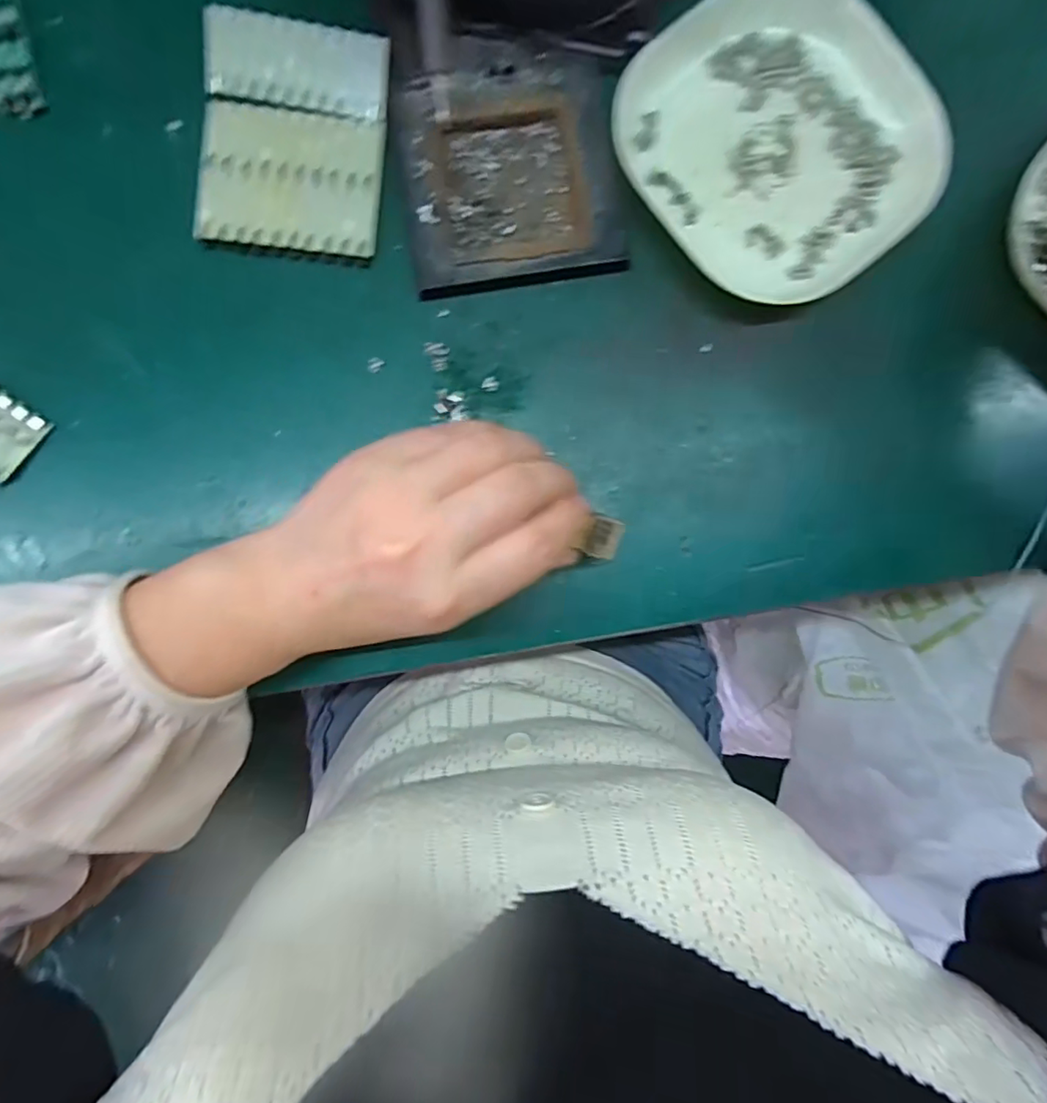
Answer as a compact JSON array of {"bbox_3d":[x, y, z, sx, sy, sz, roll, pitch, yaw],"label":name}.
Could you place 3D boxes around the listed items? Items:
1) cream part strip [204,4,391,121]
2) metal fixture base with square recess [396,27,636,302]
[{"bbox_3d":[-0.104,-0.225,0.263,0.081,0.004,0.035,7,109,-4],"label":"cream part strip"},{"bbox_3d":[-0.004,-0.181,0.270,0.101,0.015,0.112,-6,90,-3],"label":"metal fixture base with square recess"}]

